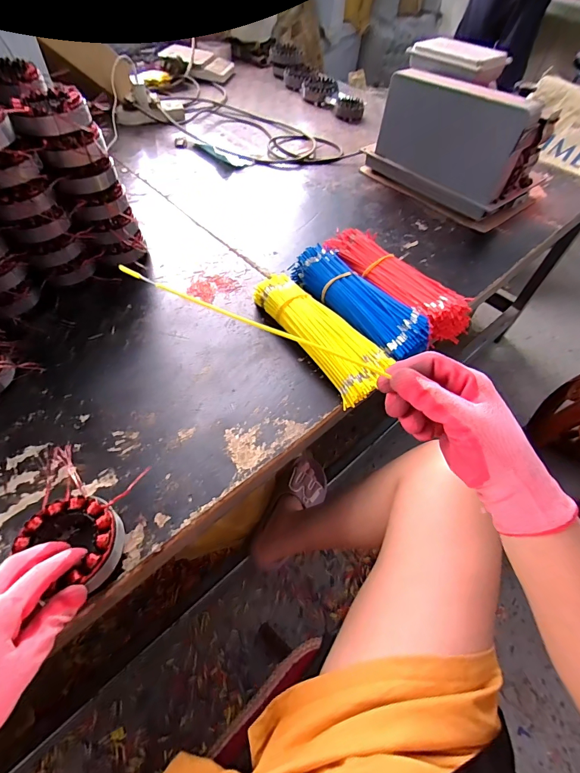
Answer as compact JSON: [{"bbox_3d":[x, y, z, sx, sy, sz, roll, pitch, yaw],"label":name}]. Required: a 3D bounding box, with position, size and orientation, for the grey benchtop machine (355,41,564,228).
[{"bbox_3d":[0.364,-0.534,0.793,0.196,0.213,0.347,-31,61,-24],"label":"grey benchtop machine"}]

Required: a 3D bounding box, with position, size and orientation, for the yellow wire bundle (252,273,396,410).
[{"bbox_3d":[0.043,-0.079,0.527,0.078,0.044,0.241,-27,60,-22],"label":"yellow wire bundle"}]

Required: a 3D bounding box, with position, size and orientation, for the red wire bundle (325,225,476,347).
[{"bbox_3d":[0.172,-0.175,0.609,0.097,0.051,0.271,-34,62,-26],"label":"red wire bundle"}]

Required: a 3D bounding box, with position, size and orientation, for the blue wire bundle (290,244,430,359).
[{"bbox_3d":[0.105,-0.128,0.561,0.089,0.052,0.235,-34,63,-26],"label":"blue wire bundle"}]

